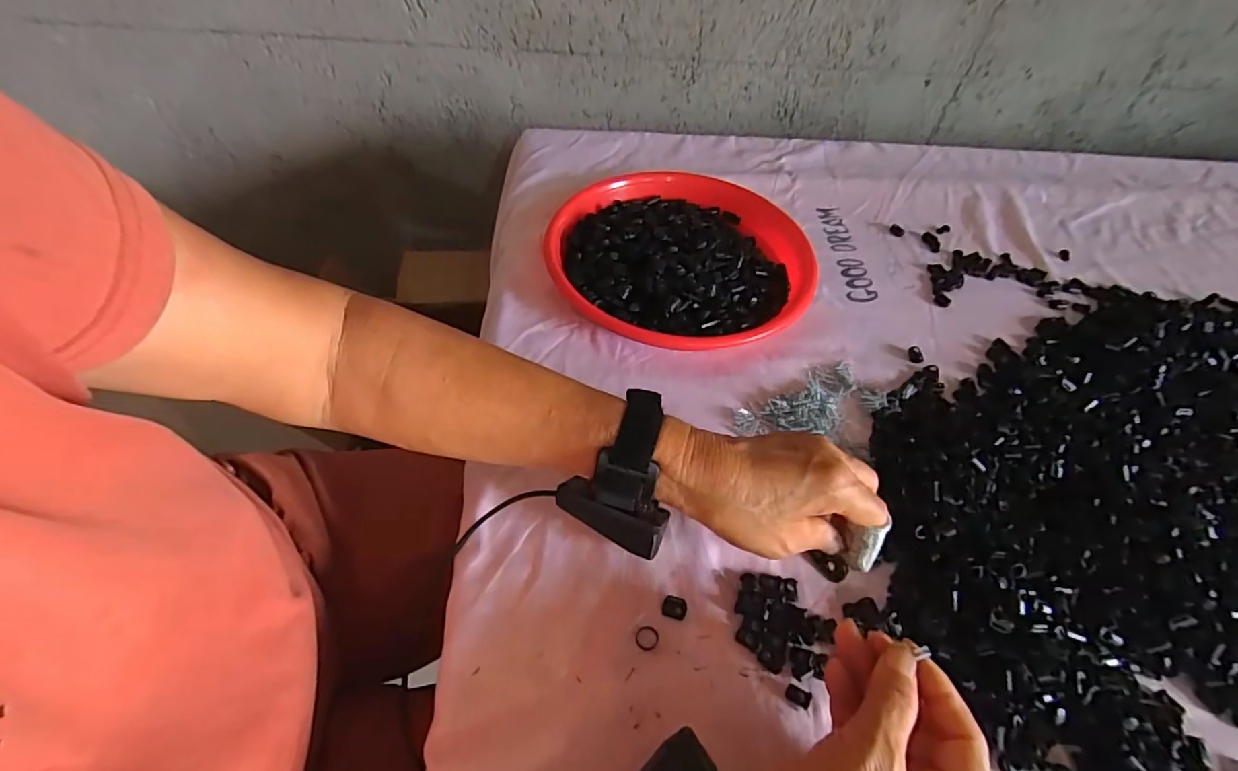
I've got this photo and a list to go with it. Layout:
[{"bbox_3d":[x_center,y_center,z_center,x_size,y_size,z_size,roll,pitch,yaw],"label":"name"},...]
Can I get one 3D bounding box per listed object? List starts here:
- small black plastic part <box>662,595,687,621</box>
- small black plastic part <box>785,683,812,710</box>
[{"bbox_3d":[0.035,0.138,0.336,0.015,0.004,0.013,14,53,7],"label":"small black plastic part"},{"bbox_3d":[0.104,0.179,0.311,0.014,0.004,0.009,24,55,14],"label":"small black plastic part"}]

